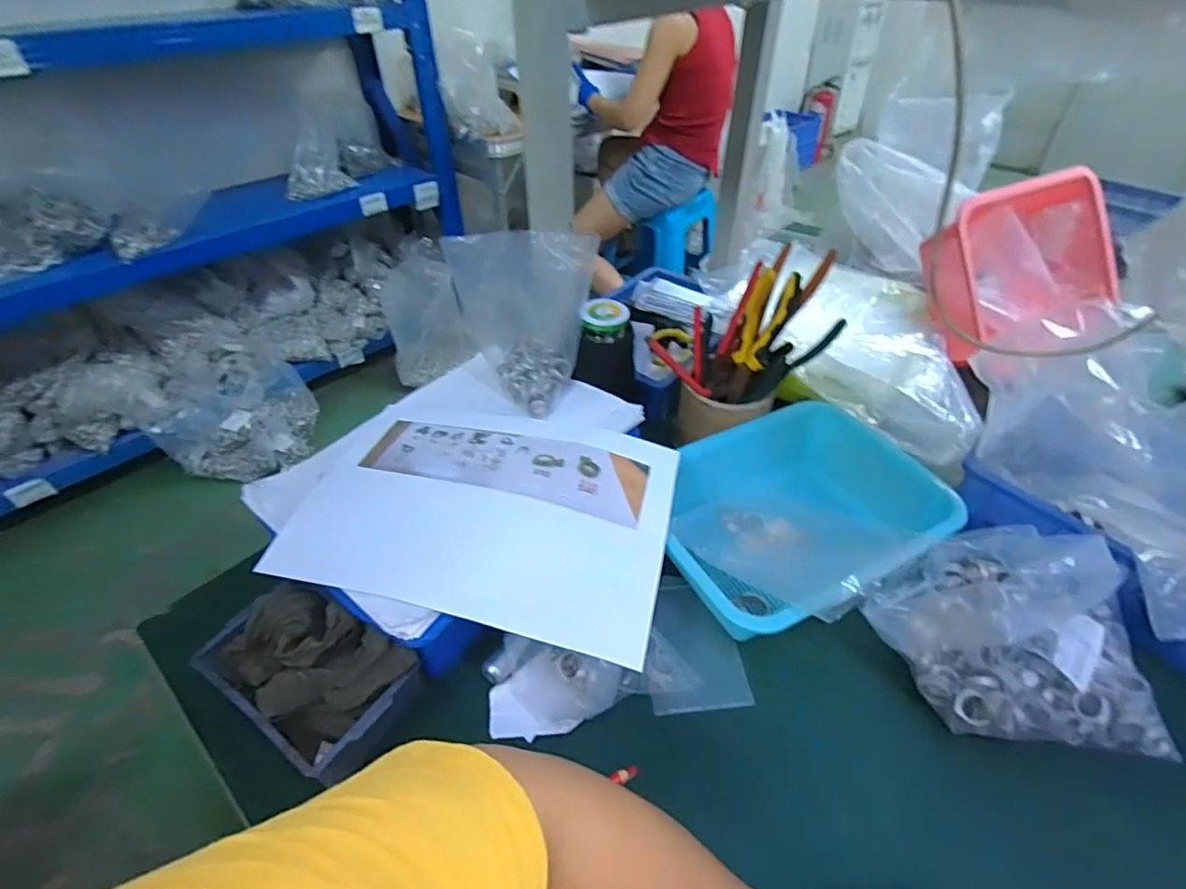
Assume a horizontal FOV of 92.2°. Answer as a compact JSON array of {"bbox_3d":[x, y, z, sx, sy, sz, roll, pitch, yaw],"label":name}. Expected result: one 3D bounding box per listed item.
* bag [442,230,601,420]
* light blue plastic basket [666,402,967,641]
[{"bbox_3d":[-0.065,-0.119,0.532,0.132,0.156,0.096,-3,45,-9],"label":"bag"},{"bbox_3d":[0.185,0.071,0.542,0.269,0.075,0.200,-24,46,-24],"label":"light blue plastic basket"}]

